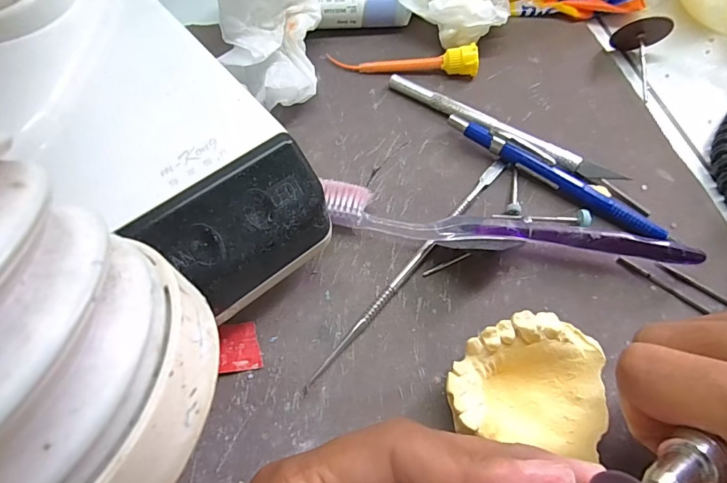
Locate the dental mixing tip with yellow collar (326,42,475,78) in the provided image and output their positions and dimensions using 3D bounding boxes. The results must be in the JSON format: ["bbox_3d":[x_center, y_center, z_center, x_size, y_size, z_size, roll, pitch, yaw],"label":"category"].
[{"bbox_3d":[0.024,-0.110,0.266,0.086,0.016,0.013,5,64,1],"label":"dental mixing tip with yellow collar"}]

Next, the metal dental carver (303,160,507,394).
[{"bbox_3d":[0.025,0.008,0.211,0.006,0.004,0.152,38,69,16],"label":"metal dental carver"}]

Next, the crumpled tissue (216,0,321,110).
[{"bbox_3d":[-0.049,-0.118,0.222,0.049,0.097,0.065,-3,64,-3],"label":"crumpled tissue"}]

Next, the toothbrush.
[{"bbox_3d":[0.065,-0.004,0.209,0.169,0.021,0.019,10,64,4],"label":"toothbrush"}]

